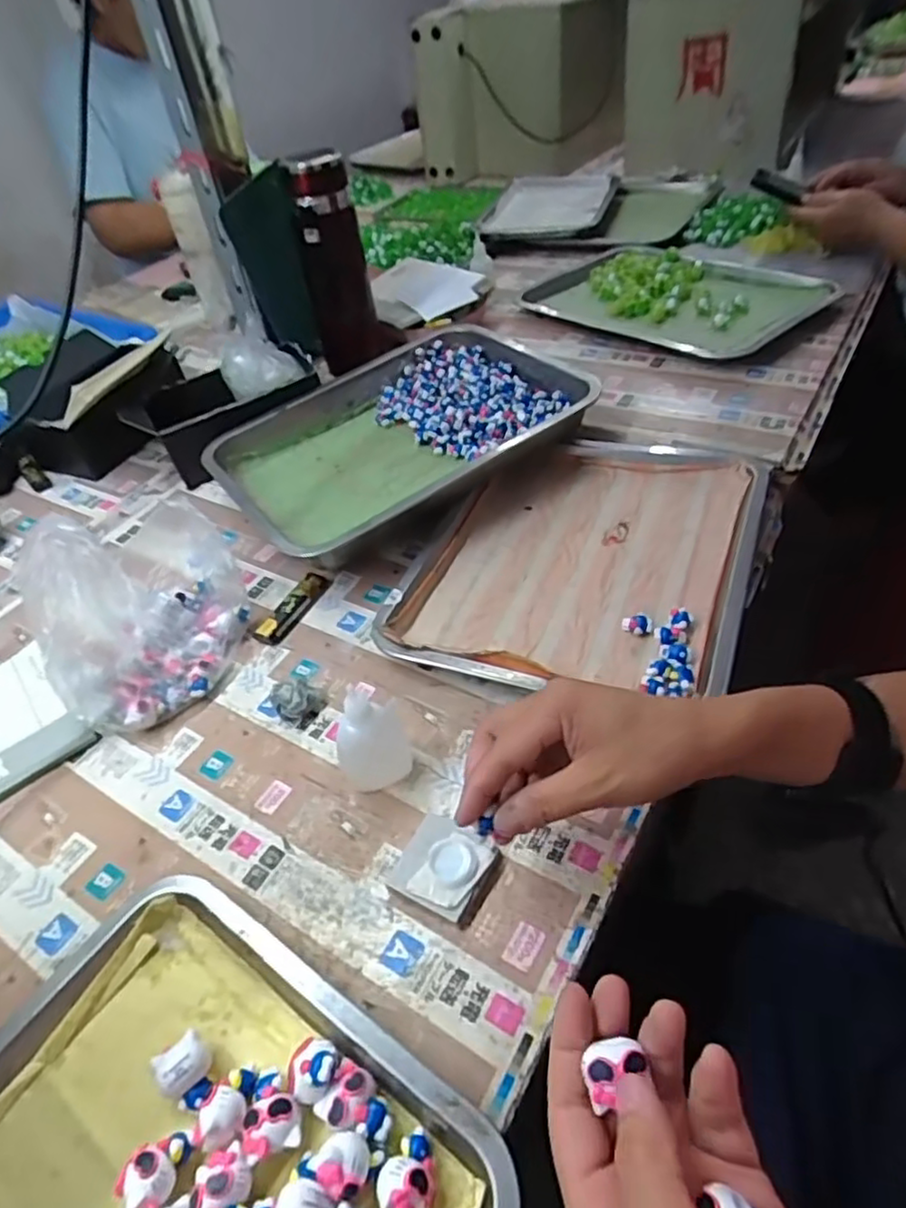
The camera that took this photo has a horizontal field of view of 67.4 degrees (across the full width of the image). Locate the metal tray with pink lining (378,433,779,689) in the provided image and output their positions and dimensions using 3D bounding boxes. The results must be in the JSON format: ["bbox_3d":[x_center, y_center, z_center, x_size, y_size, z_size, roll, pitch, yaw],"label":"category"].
[{"bbox_3d":[0.108,-0.040,0.574,0.260,0.035,0.297,13,49,21],"label":"metal tray with pink lining"}]

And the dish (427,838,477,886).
[{"bbox_3d":[-0.001,0.149,0.392,0.029,0.007,0.026,10,48,19],"label":"dish"}]

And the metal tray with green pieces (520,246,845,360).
[{"bbox_3d":[0.258,-0.385,0.845,0.346,0.029,0.233,29,56,32],"label":"metal tray with green pieces"}]

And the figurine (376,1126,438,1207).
[{"bbox_3d":[-0.017,0.242,0.286,0.022,0.022,0.029,22,53,28],"label":"figurine"}]

